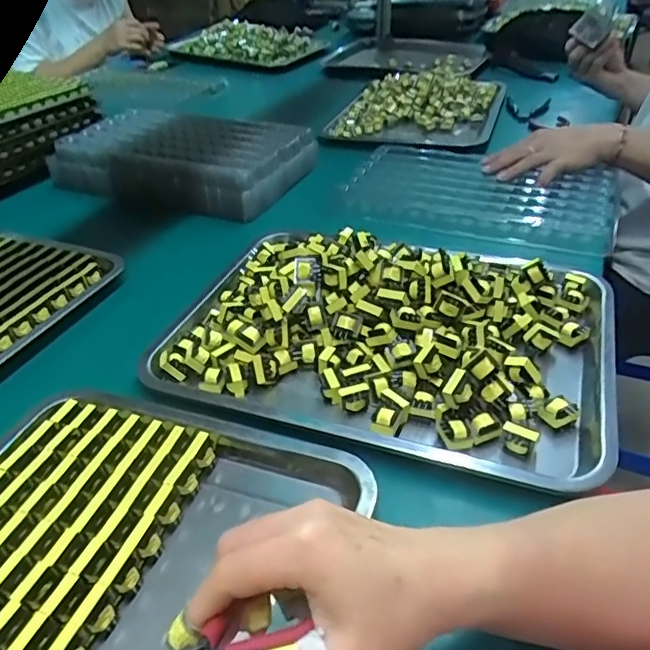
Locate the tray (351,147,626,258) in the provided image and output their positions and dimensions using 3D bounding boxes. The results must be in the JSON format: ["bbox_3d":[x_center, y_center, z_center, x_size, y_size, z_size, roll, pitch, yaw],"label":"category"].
[{"bbox_3d":[0.211,-0.194,0.764,0.335,0.020,0.246,11,39,16],"label":"tray"}]

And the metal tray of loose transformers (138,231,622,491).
[{"bbox_3d":[0.057,-0.017,0.511,0.388,0.057,0.271,12,40,18],"label":"metal tray of loose transformers"}]

